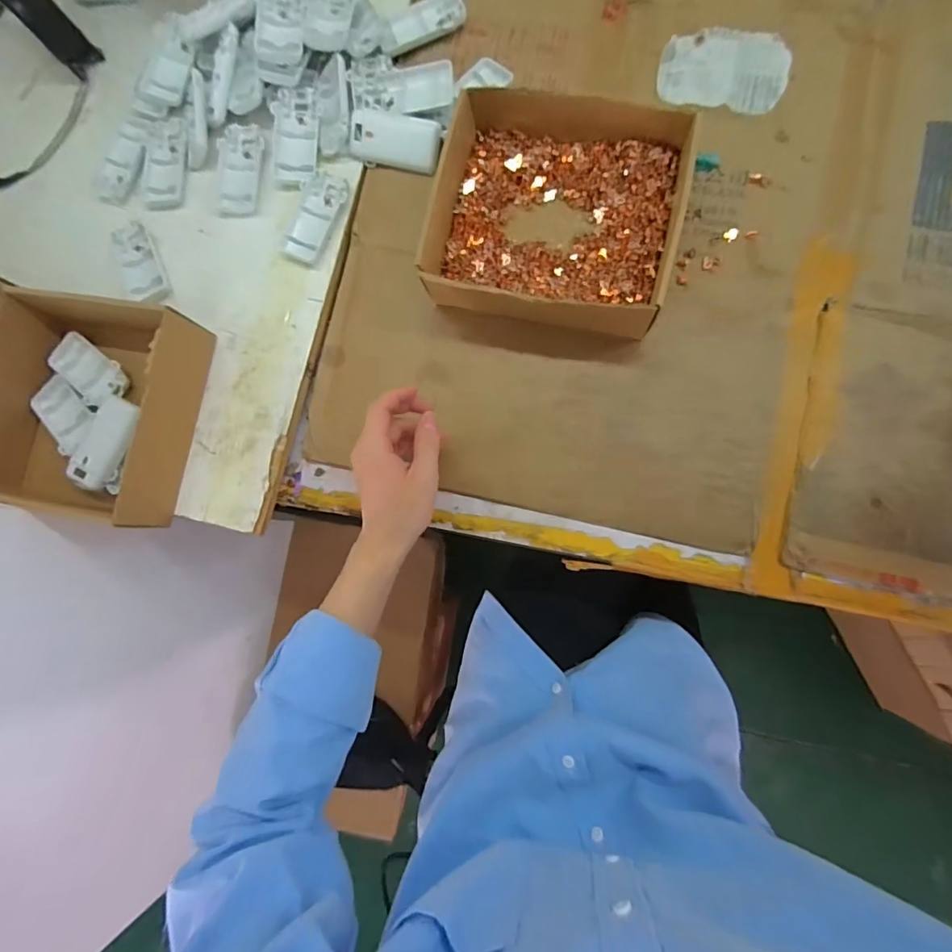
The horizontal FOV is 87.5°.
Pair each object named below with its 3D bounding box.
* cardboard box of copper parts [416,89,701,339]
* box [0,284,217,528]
[{"bbox_3d":[0.069,-0.237,0.455,0.221,0.060,0.210,12,87,8],"label":"cardboard box of copper parts"},{"bbox_3d":[-0.382,-0.069,0.494,0.195,0.073,0.200,9,87,8],"label":"box"}]

